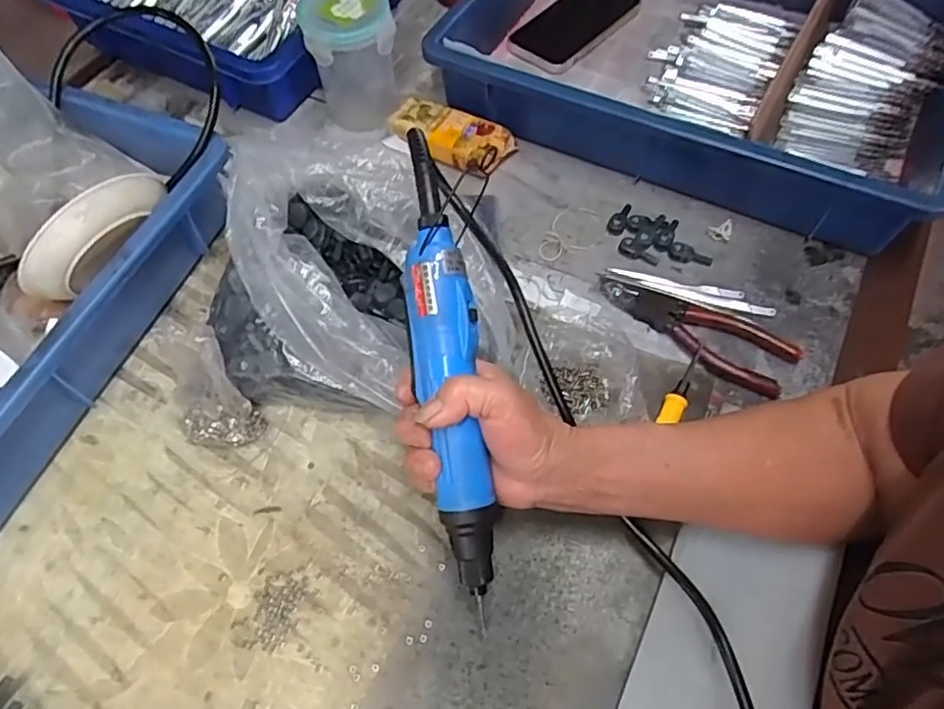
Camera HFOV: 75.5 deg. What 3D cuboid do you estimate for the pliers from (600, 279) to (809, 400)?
[{"bbox_3d":[0.166,-0.019,0.462,0.150,0.012,0.050,28,65,15],"label":"pliers"}]

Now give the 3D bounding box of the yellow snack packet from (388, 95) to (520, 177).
[{"bbox_3d":[-0.020,-0.201,0.559,0.111,0.028,0.049,24,64,13],"label":"yellow snack packet"}]

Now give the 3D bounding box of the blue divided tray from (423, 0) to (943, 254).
[{"bbox_3d":[0.205,-0.267,0.558,0.416,0.098,0.266,27,65,15],"label":"blue divided tray"}]

